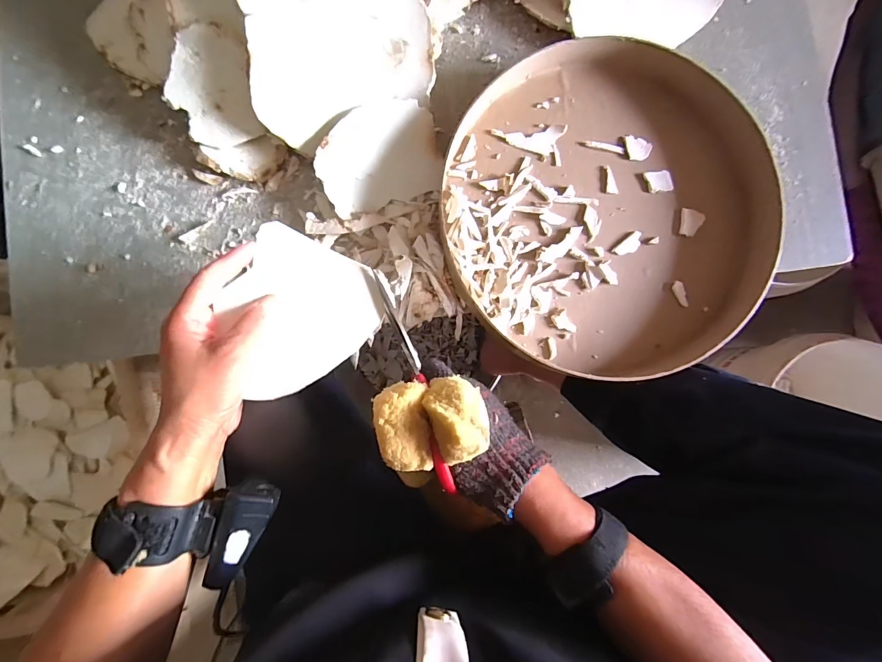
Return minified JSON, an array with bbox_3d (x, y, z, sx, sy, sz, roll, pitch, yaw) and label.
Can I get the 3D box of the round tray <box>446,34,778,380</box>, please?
[{"bbox_3d":[0.152,-0.109,0.366,0.291,0.039,0.290,0,87,-1],"label":"round tray"}]

